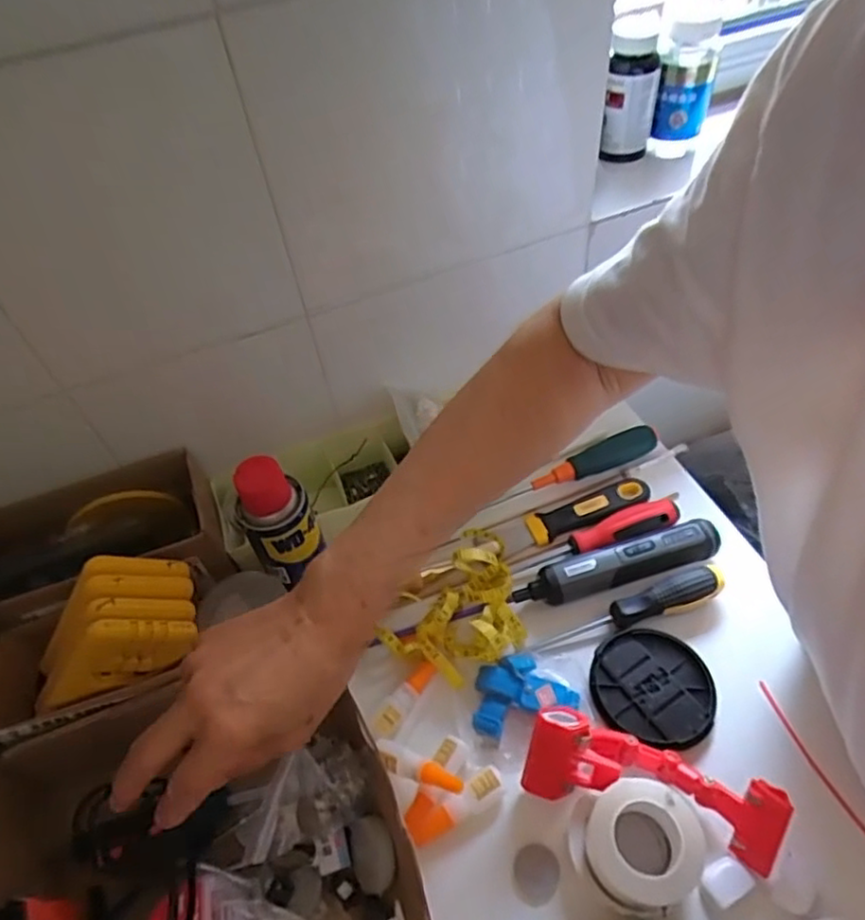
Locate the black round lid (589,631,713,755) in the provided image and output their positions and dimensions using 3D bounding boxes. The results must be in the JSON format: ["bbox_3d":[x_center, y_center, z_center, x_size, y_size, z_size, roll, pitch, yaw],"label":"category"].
[{"bbox_3d":[0.164,0.169,0.479,0.086,0.010,0.086,-3,51,4],"label":"black round lid"}]

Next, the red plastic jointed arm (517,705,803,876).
[{"bbox_3d":[0.143,0.211,0.422,0.159,0.048,0.053,12,54,15],"label":"red plastic jointed arm"}]

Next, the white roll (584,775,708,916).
[{"bbox_3d":[0.128,0.238,0.396,0.062,0.059,0.061,-3,51,4],"label":"white roll"}]

